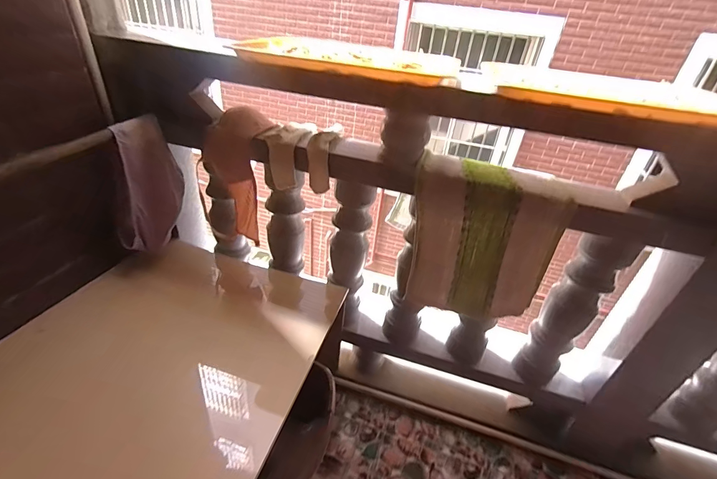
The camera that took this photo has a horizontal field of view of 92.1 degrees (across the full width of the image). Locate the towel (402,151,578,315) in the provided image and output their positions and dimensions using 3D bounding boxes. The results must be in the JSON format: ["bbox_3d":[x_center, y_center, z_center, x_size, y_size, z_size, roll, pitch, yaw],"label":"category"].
[{"bbox_3d":[0.270,0.004,0.801,0.301,0.321,0.119,15,34,12],"label":"towel"}]

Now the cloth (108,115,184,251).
[{"bbox_3d":[-0.510,-0.127,0.842,0.047,0.307,0.166,20,36,19],"label":"cloth"}]

